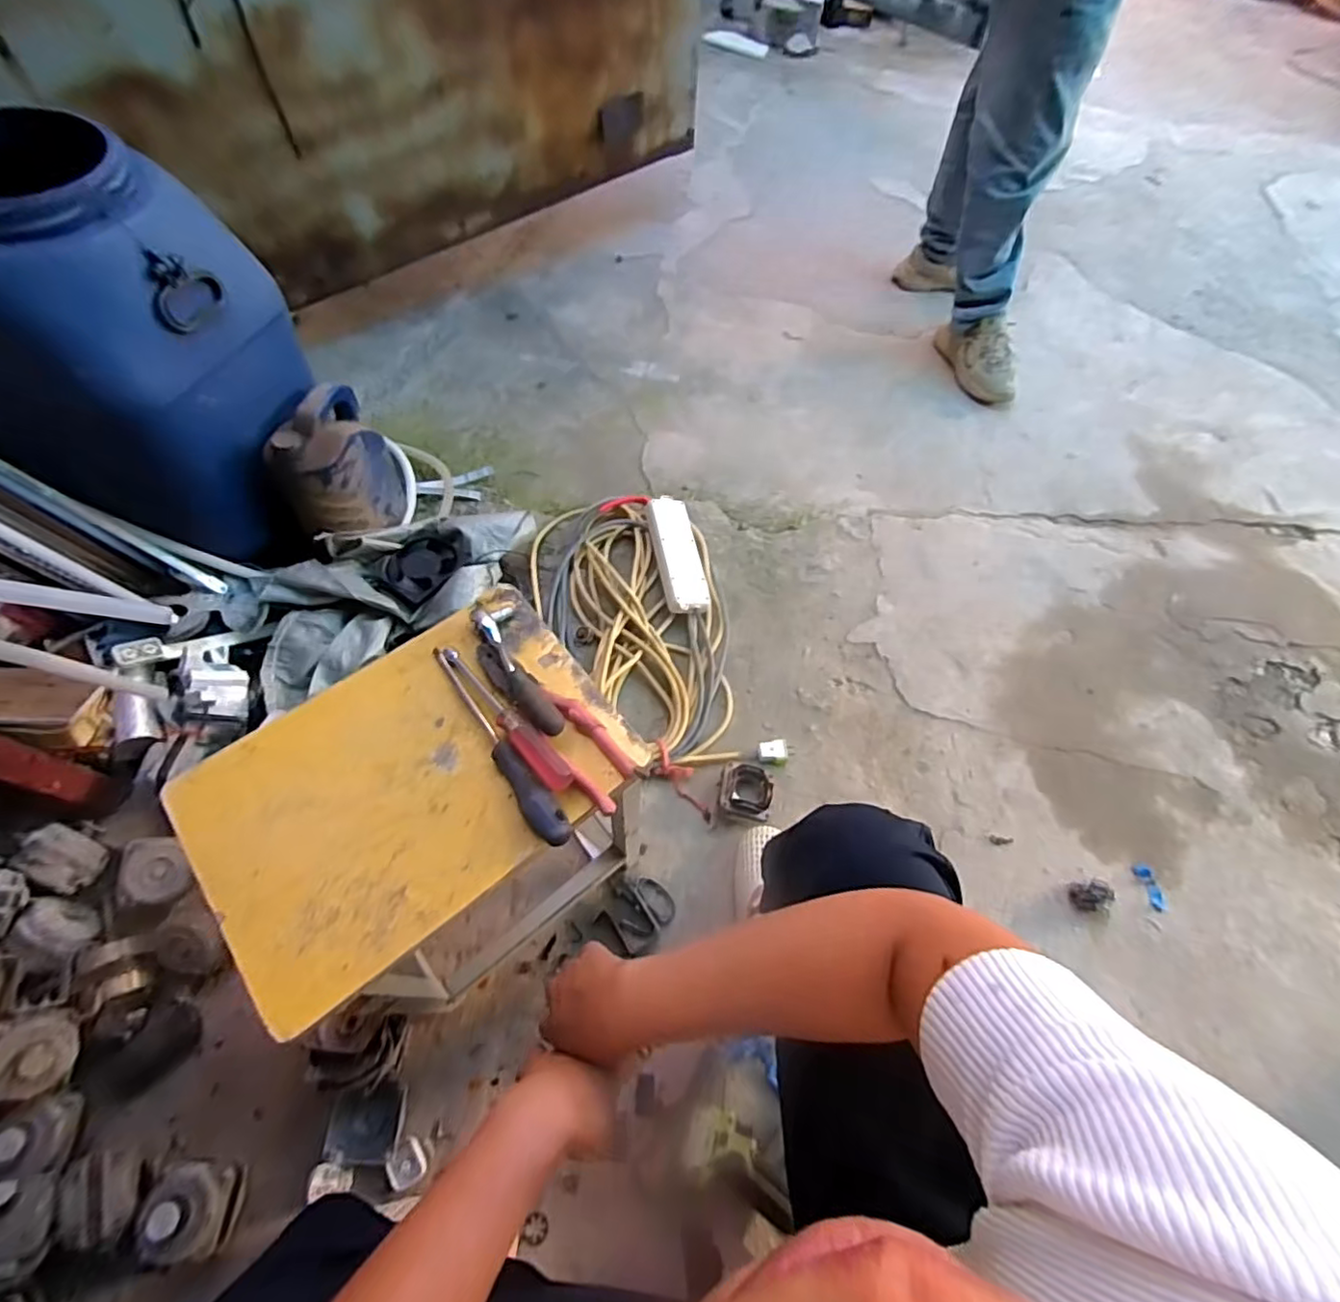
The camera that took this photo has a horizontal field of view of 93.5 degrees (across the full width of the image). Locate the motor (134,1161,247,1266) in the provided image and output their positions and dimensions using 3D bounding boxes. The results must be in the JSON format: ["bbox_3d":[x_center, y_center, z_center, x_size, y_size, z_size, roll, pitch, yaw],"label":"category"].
[{"bbox_3d":[-0.521,0.609,0.692,0.076,0.100,0.075,1,62,-1],"label":"motor"}]

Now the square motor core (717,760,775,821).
[{"bbox_3d":[0.118,0.220,0.980,0.082,0.032,0.087,11,62,4],"label":"square motor core"}]

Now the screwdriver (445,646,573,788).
[{"bbox_3d":[-0.144,0.055,0.547,0.024,0.024,0.176,-41,64,-19],"label":"screwdriver"}]

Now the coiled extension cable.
[{"bbox_3d":[-0.048,-0.039,1.124,0.331,0.088,0.570,-12,63,-8],"label":"coiled extension cable"}]

